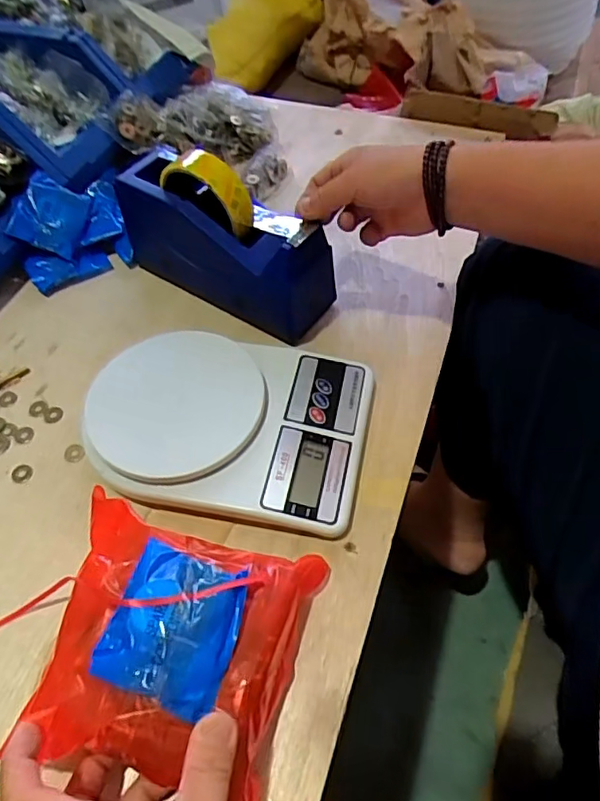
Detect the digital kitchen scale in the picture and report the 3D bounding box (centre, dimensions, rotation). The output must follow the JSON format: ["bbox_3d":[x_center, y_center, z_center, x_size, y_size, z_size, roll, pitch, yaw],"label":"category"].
[{"bbox_3d":[-0.056,0.016,0.439,0.209,0.039,0.146,7,54,8],"label":"digital kitchen scale"}]

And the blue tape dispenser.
[{"bbox_3d":[-0.069,-0.149,0.499,0.190,0.127,0.061,29,60,21],"label":"blue tape dispenser"}]

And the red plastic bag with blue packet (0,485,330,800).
[{"bbox_3d":[-0.074,0.135,0.325,0.140,0.068,0.136,13,55,11],"label":"red plastic bag with blue packet"}]

